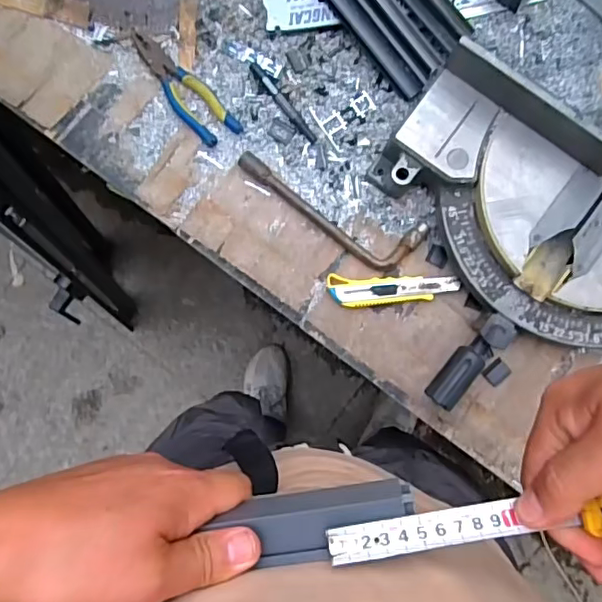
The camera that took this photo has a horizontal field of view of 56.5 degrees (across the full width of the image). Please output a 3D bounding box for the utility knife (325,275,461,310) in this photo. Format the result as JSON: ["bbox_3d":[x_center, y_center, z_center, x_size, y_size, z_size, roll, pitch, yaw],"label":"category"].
[{"bbox_3d":[0.120,-0.013,0.726,0.165,0.020,0.039,-2,88,2],"label":"utility knife"}]

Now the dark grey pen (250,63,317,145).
[{"bbox_3d":[-0.023,-0.264,0.749,0.014,0.007,0.133,-38,88,0],"label":"dark grey pen"}]

